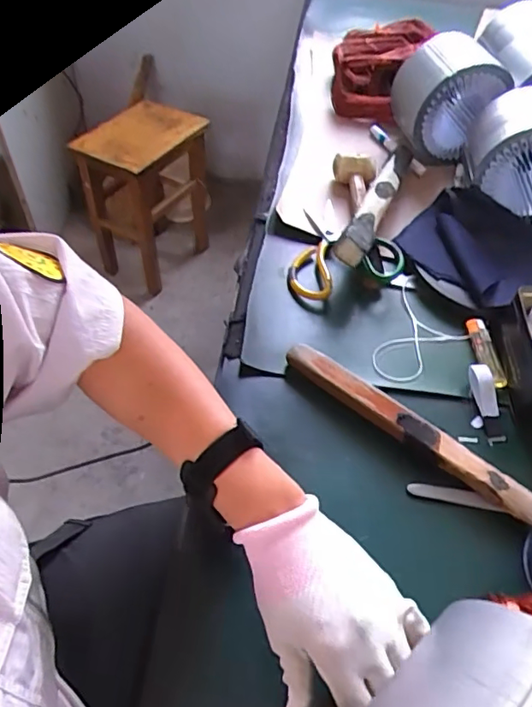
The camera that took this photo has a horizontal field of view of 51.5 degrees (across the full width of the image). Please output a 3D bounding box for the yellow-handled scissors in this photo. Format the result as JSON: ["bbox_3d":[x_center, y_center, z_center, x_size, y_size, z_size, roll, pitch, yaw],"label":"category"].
[{"bbox_3d":[0.059,-0.132,0.698,0.051,0.023,0.174,5,50,2],"label":"yellow-handled scissors"}]

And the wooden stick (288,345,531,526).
[{"bbox_3d":[0.134,0.071,0.530,0.269,0.027,0.028,34,58,23],"label":"wooden stick"}]

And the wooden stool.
[{"bbox_3d":[-0.334,-0.461,1.620,0.294,0.479,0.310,23,53,16],"label":"wooden stool"}]

